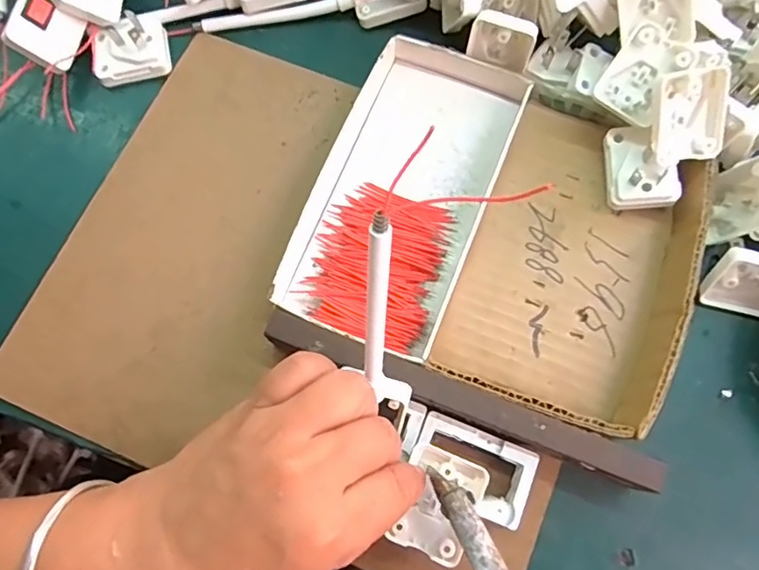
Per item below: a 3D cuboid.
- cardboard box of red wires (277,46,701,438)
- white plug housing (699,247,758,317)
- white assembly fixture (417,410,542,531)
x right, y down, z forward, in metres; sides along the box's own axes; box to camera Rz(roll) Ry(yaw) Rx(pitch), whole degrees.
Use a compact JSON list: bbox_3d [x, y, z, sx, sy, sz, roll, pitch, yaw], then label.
[{"bbox_3d":[0.068,-0.035,0.313,0.212,0.024,0.182,21,78,7],"label":"cardboard box of red wires"},{"bbox_3d":[0.208,0.001,0.301,0.048,0.040,0.015,13,42,3],"label":"white plug housing"},{"bbox_3d":[0.048,0.096,0.285,0.060,0.018,0.039,22,78,7],"label":"white assembly fixture"}]

